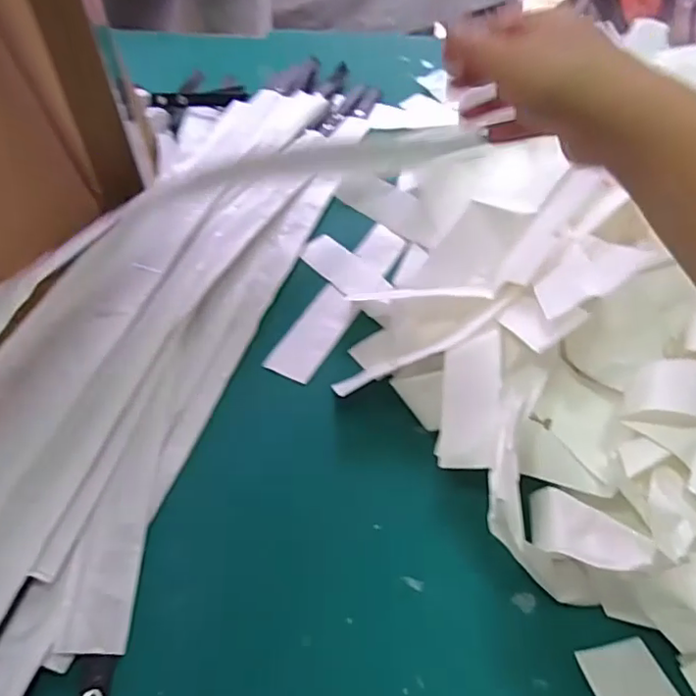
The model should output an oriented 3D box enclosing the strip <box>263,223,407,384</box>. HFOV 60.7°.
[{"bbox_3d":[-0.002,-0.052,0.595,0.048,0.008,0.227,22,52,16],"label":"strip"}]

